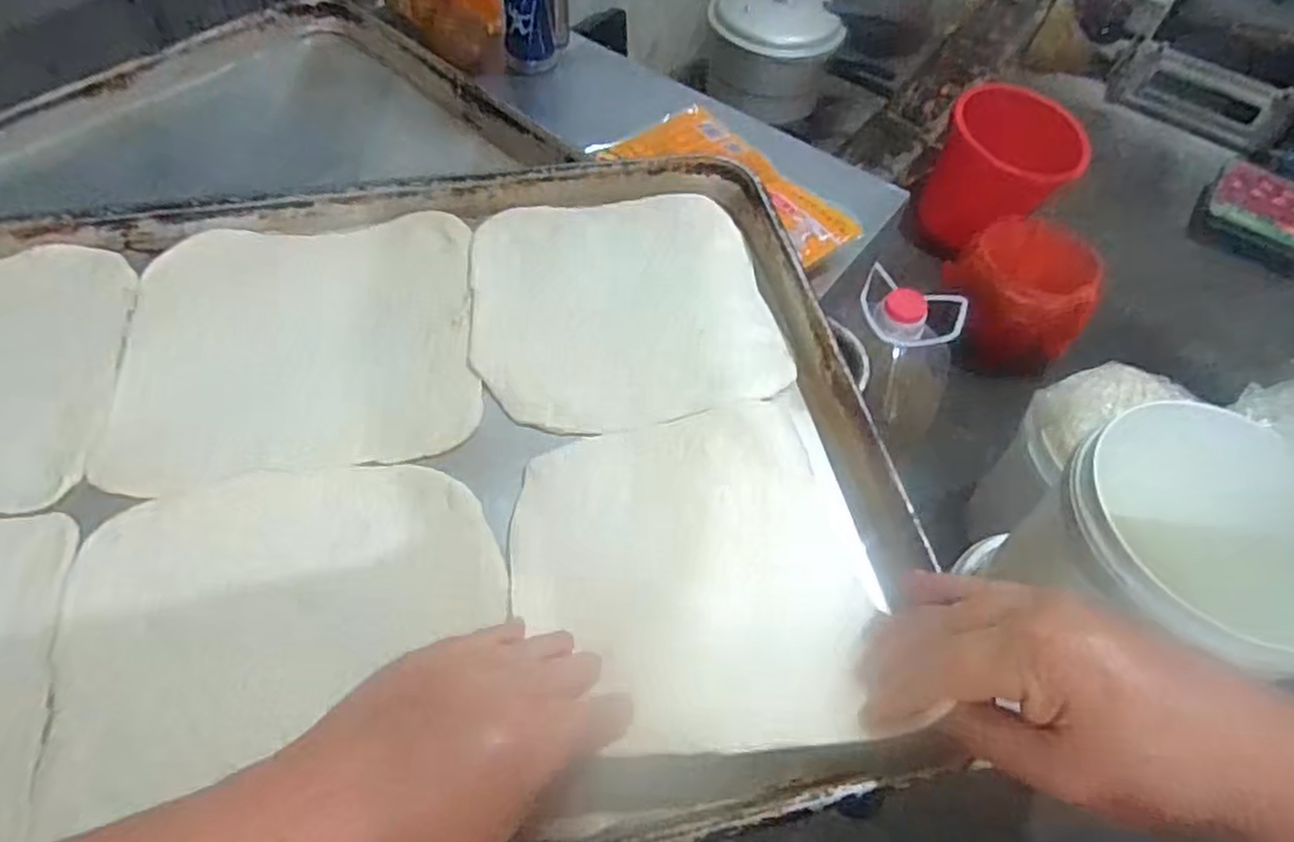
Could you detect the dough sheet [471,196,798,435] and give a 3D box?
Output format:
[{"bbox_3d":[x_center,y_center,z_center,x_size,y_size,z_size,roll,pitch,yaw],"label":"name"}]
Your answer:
[{"bbox_3d":[-0.015,-0.075,0.460,0.181,0.005,0.179,-10,57,-10],"label":"dough sheet"}]

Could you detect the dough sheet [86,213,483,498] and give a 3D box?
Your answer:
[{"bbox_3d":[-0.203,-0.049,0.433,0.194,0.006,0.187,-6,57,-8],"label":"dough sheet"}]

